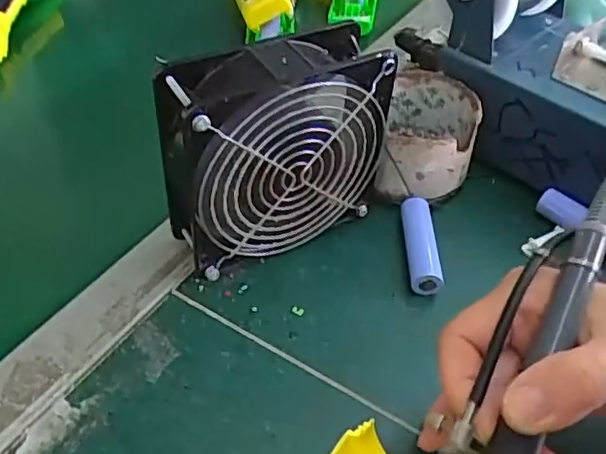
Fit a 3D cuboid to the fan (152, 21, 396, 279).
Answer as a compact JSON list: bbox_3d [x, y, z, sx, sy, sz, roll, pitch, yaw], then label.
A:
[{"bbox_3d":[-0.015,-0.039,0.344,0.116,0.122,0.049,-19,49,-21],"label":"fan"}]

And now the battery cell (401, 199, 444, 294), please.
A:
[{"bbox_3d":[0.071,0.011,0.375,0.017,0.018,0.065,2,45,-2],"label":"battery cell"}]

